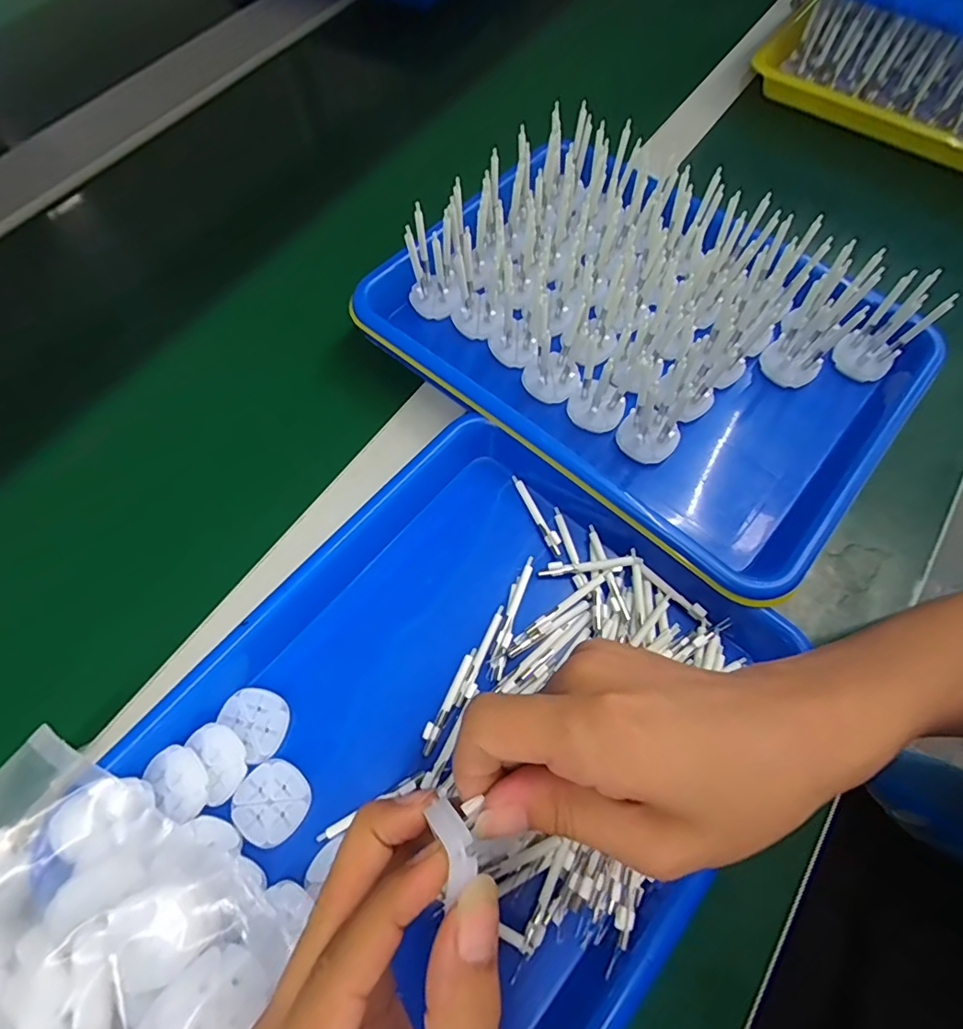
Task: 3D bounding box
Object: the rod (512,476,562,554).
[{"bbox_3d":[0.034,-0.001,0.324,0.007,0.008,0.058,-26,69,-10],"label":"rod"}]

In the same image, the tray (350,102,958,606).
[{"bbox_3d":[0.108,-0.128,0.351,0.338,0.058,0.249,38,72,15],"label":"tray"}]

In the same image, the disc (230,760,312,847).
[{"bbox_3d":[-0.105,0.144,0.263,0.034,0.004,0.035,3,60,-6],"label":"disc"}]

